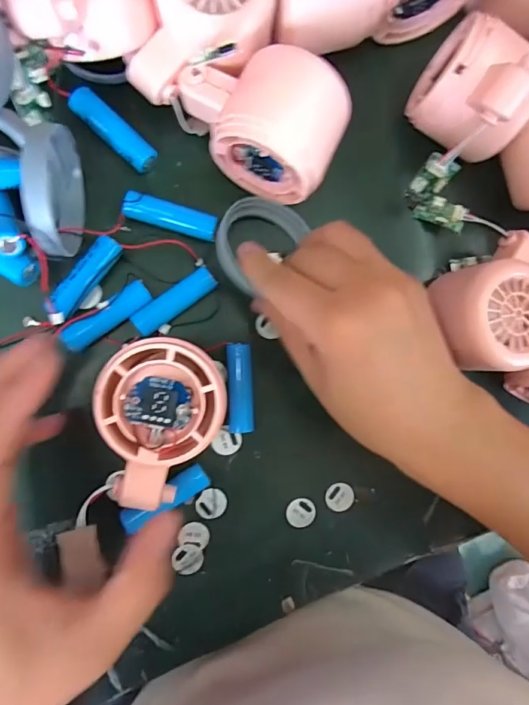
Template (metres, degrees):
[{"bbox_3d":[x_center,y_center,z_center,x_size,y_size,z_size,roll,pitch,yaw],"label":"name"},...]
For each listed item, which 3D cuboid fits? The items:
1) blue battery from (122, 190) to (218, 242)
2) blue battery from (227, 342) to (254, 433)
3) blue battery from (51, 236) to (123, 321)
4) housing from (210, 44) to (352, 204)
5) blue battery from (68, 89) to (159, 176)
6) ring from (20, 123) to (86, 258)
[{"bbox_3d":[-0.051,-0.073,0.241,0.049,0.016,0.014,12,88,-9],"label":"blue battery"},{"bbox_3d":[-0.014,0.020,0.248,0.014,0.011,0.049,-2,90,-9],"label":"blue battery"},{"bbox_3d":[-0.093,-0.040,0.232,0.014,0.013,0.046,35,85,-8],"label":"blue battery"},{"bbox_3d":[0.002,-0.118,0.228,0.075,0.054,0.054,28,86,-8],"label":"housing"},{"bbox_3d":[-0.081,-0.117,0.237,0.051,0.012,0.016,41,84,-7],"label":"blue battery"},{"bbox_3d":[-0.098,-0.074,0.209,0.011,0.059,0.057,4,89,-9],"label":"ring"}]

